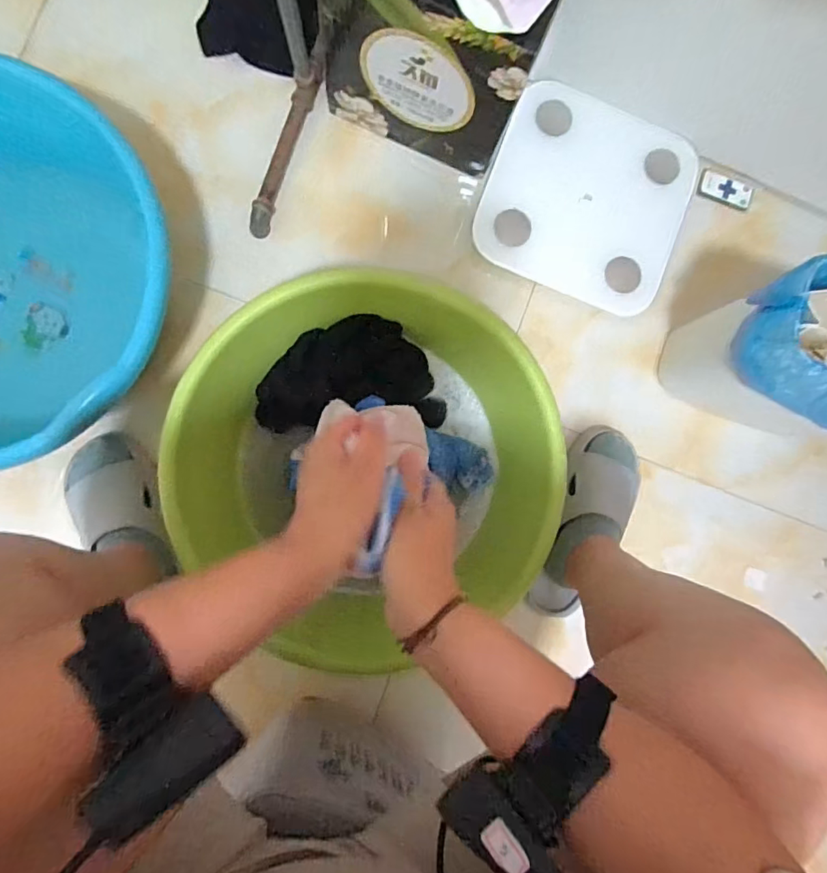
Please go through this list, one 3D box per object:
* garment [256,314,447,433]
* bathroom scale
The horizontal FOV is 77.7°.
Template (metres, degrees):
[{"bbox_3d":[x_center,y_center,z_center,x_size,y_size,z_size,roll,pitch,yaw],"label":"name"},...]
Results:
[{"bbox_3d":[-0.080,-0.082,0.697,0.242,0.064,0.141,-2,89,-5],"label":"garment"},{"bbox_3d":[0.259,-0.358,0.769,0.293,0.026,0.292,21,88,-4],"label":"bathroom scale"}]

